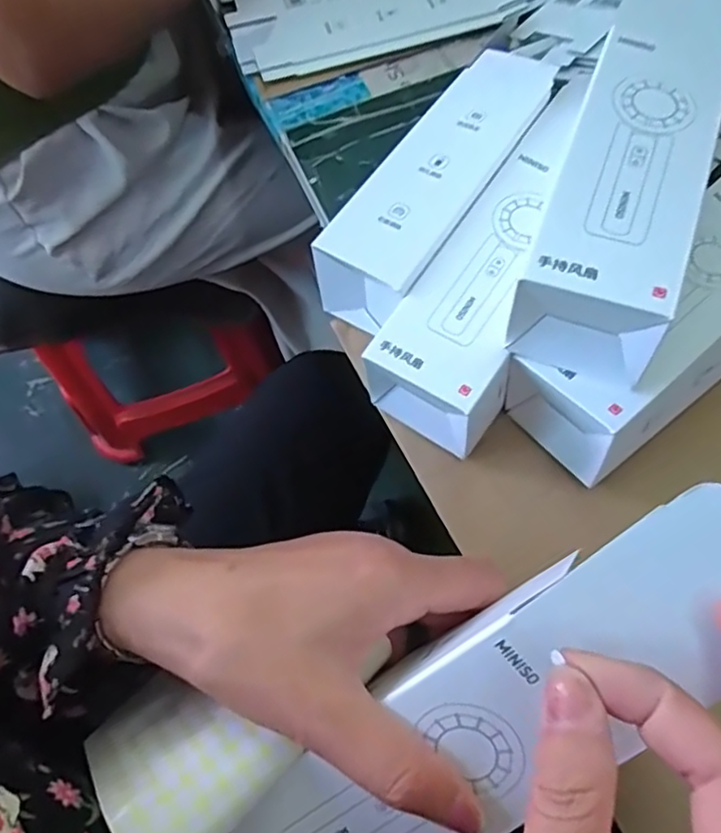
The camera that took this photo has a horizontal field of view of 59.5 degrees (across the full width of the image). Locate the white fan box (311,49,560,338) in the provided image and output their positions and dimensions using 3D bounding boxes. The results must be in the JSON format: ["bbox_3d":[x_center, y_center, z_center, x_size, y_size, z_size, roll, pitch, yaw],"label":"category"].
[{"bbox_3d":[0.050,-0.136,0.385,0.070,0.075,0.196,31,72,14],"label":"white fan box"}]

